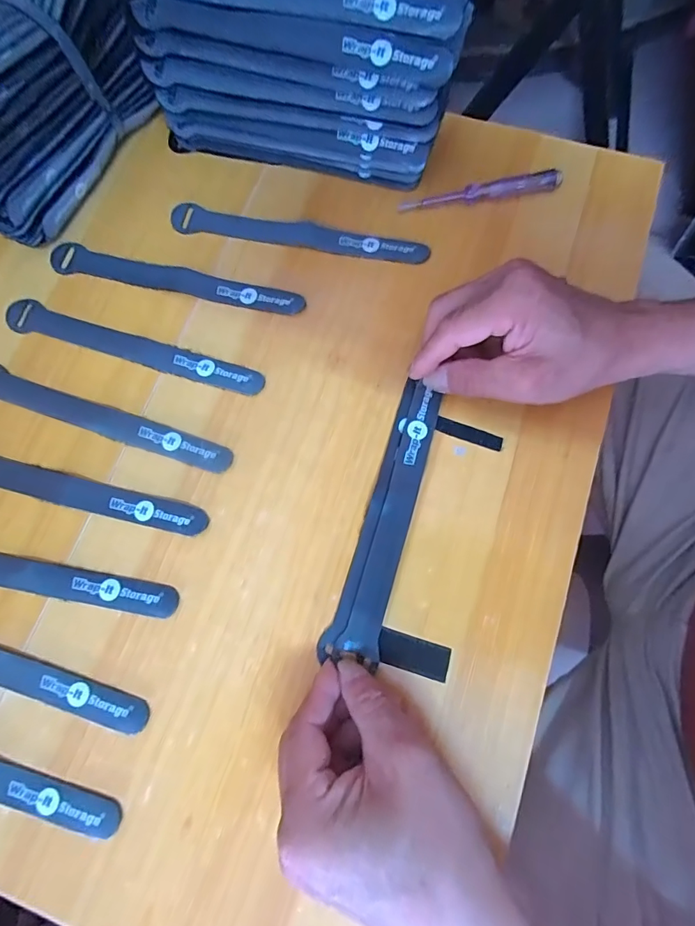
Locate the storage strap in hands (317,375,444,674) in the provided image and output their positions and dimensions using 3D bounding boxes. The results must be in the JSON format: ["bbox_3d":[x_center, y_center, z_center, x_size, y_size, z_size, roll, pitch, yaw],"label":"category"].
[{"bbox_3d":[0.026,0.033,0.281,0.030,0.009,0.175,17,77,6],"label":"storage strap in hands"}]

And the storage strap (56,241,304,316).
[{"bbox_3d":[-0.127,-0.136,0.329,0.192,0.004,0.023,14,77,5],"label":"storage strap"}]

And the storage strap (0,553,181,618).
[{"bbox_3d":[-0.203,0.069,0.279,0.198,0.004,0.023,9,76,4],"label":"storage strap"}]

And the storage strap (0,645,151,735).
[{"bbox_3d":[-0.213,0.119,0.266,0.200,0.004,0.024,16,77,5],"label":"storage strap"}]

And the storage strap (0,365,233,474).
[{"bbox_3d":[-0.171,-0.032,0.304,0.195,0.004,0.023,17,77,6],"label":"storage strap"}]

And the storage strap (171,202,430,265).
[{"bbox_3d":[-0.037,-0.173,0.335,0.194,0.006,0.021,11,77,4],"label":"storage strap"}]

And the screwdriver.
[{"bbox_3d":[0.101,-0.205,0.334,0.122,0.014,0.009,-8,76,0],"label":"screwdriver"}]

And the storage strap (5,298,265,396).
[{"bbox_3d":[-0.153,-0.083,0.316,0.196,0.004,0.023,18,77,6],"label":"storage strap"}]

